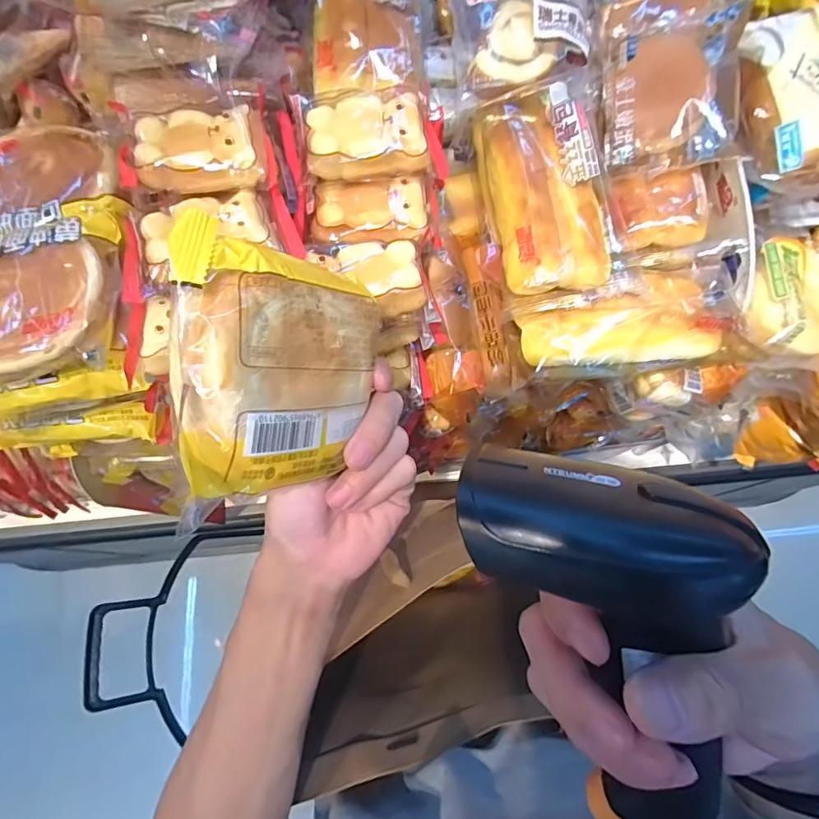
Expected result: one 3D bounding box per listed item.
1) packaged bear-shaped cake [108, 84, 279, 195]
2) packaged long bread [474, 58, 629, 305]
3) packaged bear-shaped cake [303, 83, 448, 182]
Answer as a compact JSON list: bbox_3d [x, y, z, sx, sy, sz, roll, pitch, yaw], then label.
[{"bbox_3d":[-0.137,-0.172,0.321,0.094,0.022,0.063,-8,72,-3],"label":"packaged bear-shaped cake"},{"bbox_3d":[0.104,-0.173,0.364,0.083,0.044,0.166,-7,72,-2],"label":"packaged long bread"},{"bbox_3d":[-0.023,-0.186,0.335,0.091,0.023,0.055,-6,71,-2],"label":"packaged bear-shaped cake"}]

